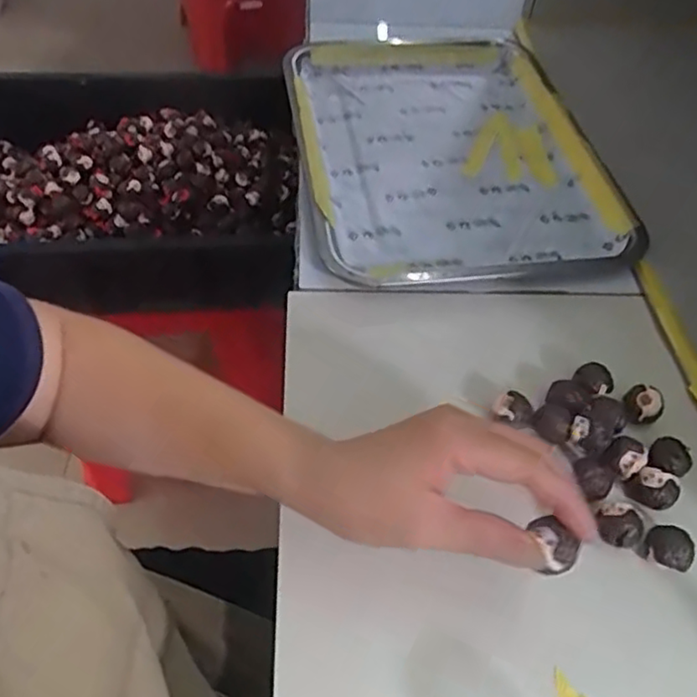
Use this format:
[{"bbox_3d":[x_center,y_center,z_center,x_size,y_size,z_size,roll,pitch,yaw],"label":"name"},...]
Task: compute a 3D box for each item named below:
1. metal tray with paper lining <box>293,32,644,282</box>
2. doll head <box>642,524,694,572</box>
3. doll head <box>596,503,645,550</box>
[{"bbox_3d":[0.082,-0.207,0.605,0.261,0.027,0.392,-5,52,-8],"label":"metal tray with paper lining"},{"bbox_3d":[0.182,0.113,0.370,0.022,0.018,0.025,-29,59,-24],"label":"doll head"},{"bbox_3d":[0.154,0.101,0.371,0.024,0.020,0.025,2,51,-3],"label":"doll head"}]

